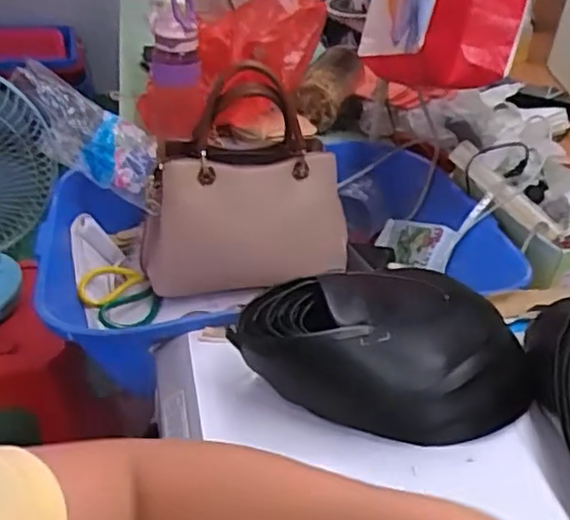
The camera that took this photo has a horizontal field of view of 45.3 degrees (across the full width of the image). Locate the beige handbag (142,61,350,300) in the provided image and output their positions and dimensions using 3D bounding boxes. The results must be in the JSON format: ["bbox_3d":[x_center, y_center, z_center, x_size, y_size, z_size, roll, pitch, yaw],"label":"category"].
[{"bbox_3d":[-0.059,-0.095,0.922,0.269,0.289,0.102,-6,37,-14],"label":"beige handbag"}]

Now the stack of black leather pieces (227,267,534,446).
[{"bbox_3d":[0.098,0.089,0.665,0.272,0.093,0.152,-5,37,-12],"label":"stack of black leather pieces"}]

